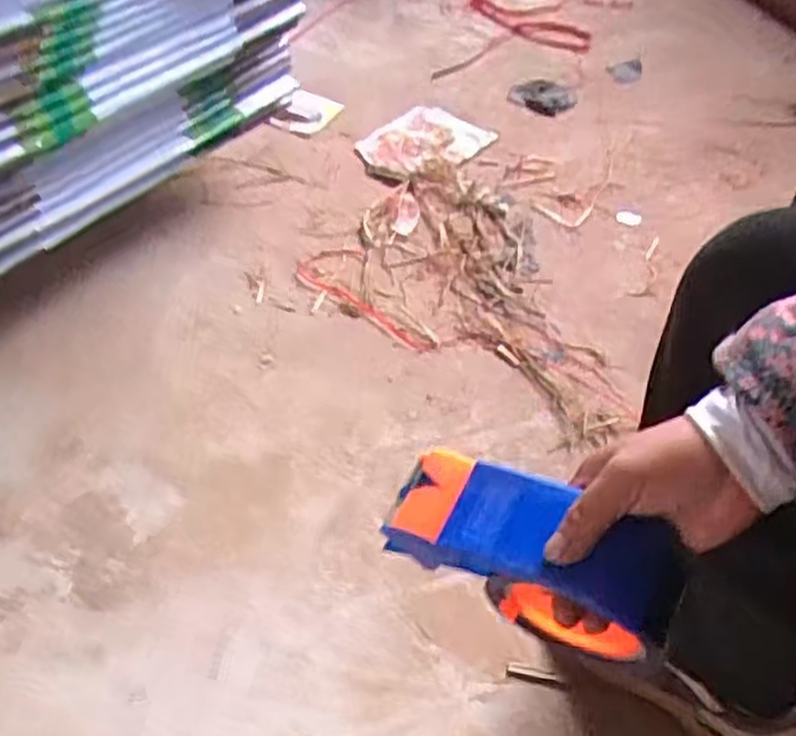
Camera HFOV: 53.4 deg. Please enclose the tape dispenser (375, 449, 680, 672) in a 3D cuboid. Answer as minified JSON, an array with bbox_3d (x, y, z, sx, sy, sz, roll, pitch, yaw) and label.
[{"bbox_3d":[0.072,0.115,0.453,0.162,0.106,0.061,23,49,25],"label":"tape dispenser"}]

